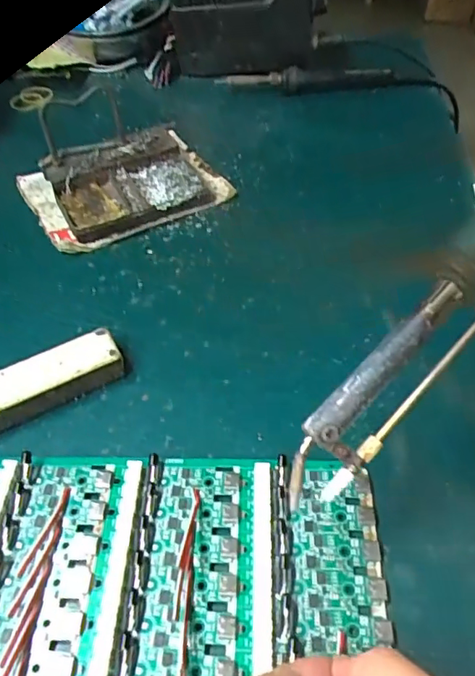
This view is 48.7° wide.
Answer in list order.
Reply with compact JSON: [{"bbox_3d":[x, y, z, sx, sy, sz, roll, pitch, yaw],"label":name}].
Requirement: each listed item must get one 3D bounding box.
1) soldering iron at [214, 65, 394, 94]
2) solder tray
[{"bbox_3d":[0.071,-0.272,0.551,0.177,0.021,0.023,3,48,3],"label":"soldering iron"},{"bbox_3d":[-0.093,-0.132,0.430,0.150,0.026,0.114,-21,51,-18],"label":"solder tray"}]

